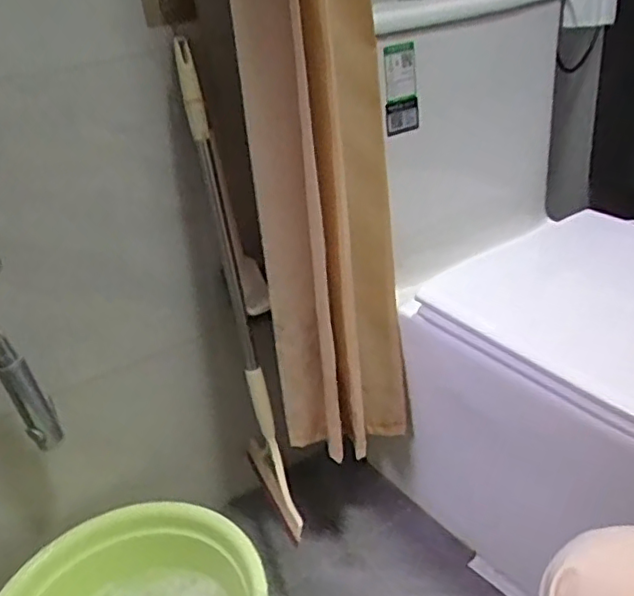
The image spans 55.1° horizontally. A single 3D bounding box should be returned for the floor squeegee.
[{"bbox_3d":[-0.092,0.029,0.775,0.051,0.630,0.222,-13,30,-7],"label":"floor squeegee"}]

